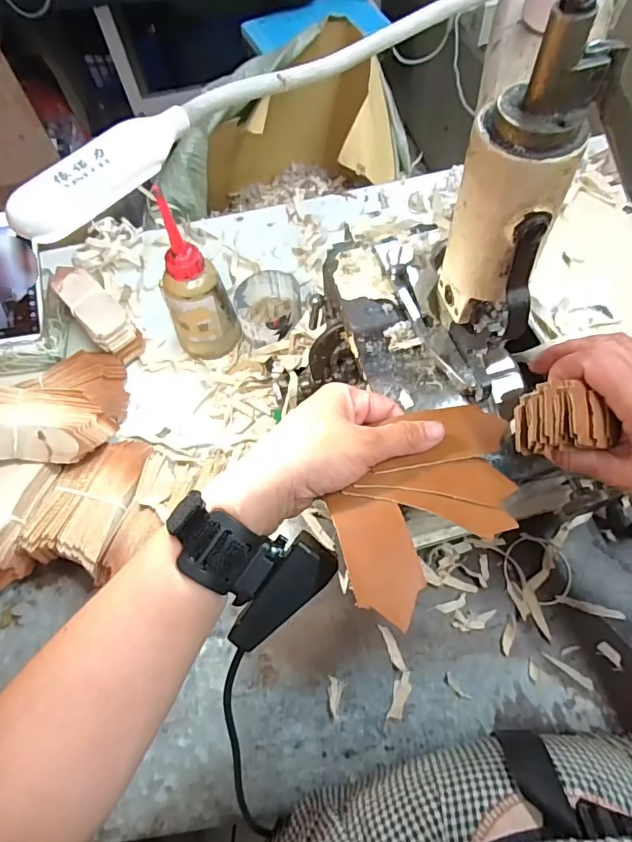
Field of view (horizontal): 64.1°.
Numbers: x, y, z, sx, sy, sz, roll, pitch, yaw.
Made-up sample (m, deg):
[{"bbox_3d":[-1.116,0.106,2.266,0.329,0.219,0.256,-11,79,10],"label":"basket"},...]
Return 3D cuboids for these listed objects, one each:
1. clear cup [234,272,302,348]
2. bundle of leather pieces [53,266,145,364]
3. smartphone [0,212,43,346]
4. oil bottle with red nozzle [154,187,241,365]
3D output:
[{"bbox_3d":[-0.049,-0.119,0.533,0.066,0.037,0.077,-8,63,0],"label":"clear cup"},{"bbox_3d":[-0.232,-0.118,0.519,0.041,0.026,0.113,-41,67,-16],"label":"bundle of leather pieces"},{"bbox_3d":[-0.329,-0.149,0.527,0.080,0.014,0.149,-9,81,0],"label":"smartphone"},{"bbox_3d":[-0.114,-0.123,0.477,0.051,0.164,0.054,-2,63,3],"label":"oil bottle with red nozzle"}]

